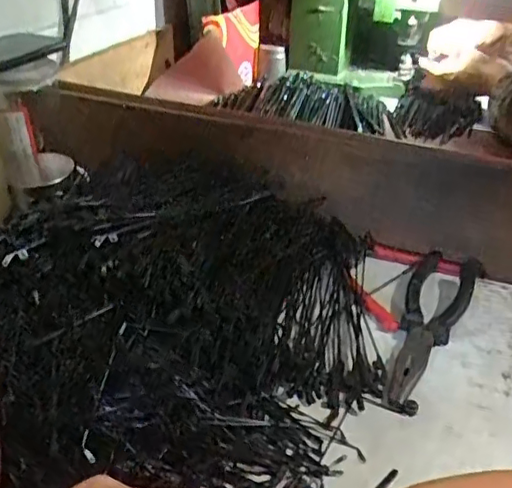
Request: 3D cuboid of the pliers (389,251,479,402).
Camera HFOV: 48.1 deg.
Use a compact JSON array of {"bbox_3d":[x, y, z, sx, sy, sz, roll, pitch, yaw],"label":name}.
[{"bbox_3d":[0.147,0.062,0.485,0.053,0.024,0.189,16,36,21],"label":"pliers"}]

